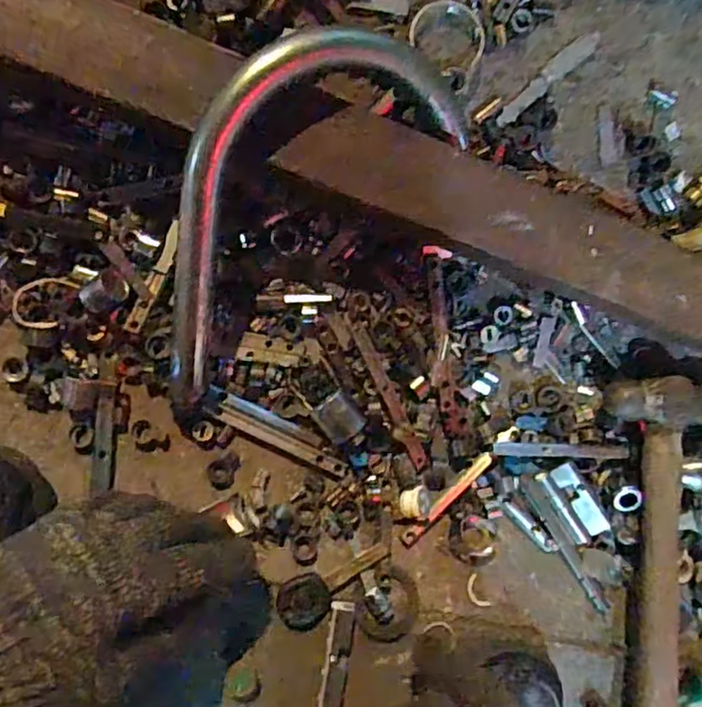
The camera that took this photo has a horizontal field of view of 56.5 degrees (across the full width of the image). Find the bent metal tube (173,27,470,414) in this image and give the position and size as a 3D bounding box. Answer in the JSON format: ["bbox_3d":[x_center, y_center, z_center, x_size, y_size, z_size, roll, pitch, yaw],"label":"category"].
[{"bbox_3d":[-0.045,-0.096,0.376,0.251,0.029,0.122,-43,124,-2],"label":"bent metal tube"}]

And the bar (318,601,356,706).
[{"bbox_3d":[-0.010,0.196,0.418,0.017,0.007,0.078,7,99,-9],"label":"bar"}]

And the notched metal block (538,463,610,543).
[{"bbox_3d":[0.152,0.103,0.445,0.026,0.008,0.056,-33,98,-3],"label":"notched metal block"}]

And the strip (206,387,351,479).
[{"bbox_3d":[-0.047,0.051,0.421,0.100,0.007,0.018,26,96,-12],"label":"strip"}]

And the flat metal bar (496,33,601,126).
[{"bbox_3d":[0.124,-0.174,0.413,0.079,0.004,0.012,-41,93,4],"label":"flat metal bar"}]

